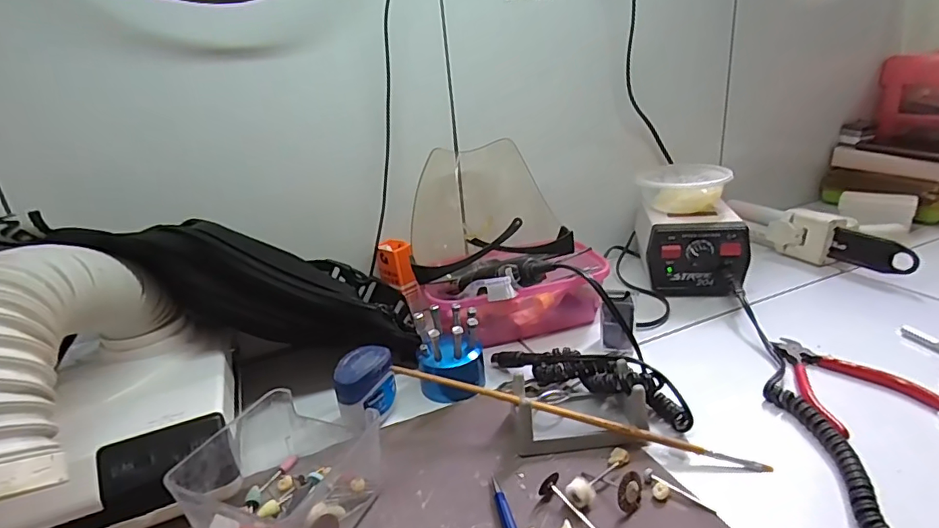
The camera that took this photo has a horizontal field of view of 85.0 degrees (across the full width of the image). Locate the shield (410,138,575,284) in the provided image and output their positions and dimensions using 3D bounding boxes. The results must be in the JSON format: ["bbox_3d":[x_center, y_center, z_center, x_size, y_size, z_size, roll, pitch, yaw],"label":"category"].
[{"bbox_3d":[0.012,-0.058,0.544,0.168,0.113,0.100,-12,24,-16],"label":"shield"}]

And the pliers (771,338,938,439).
[{"bbox_3d":[0.291,0.090,0.417,0.093,0.010,0.113,-10,24,-10],"label":"pliers"}]

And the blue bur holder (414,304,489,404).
[{"bbox_3d":[-0.017,0.076,0.454,0.058,0.063,0.054,-5,23,0],"label":"blue bur holder"}]

